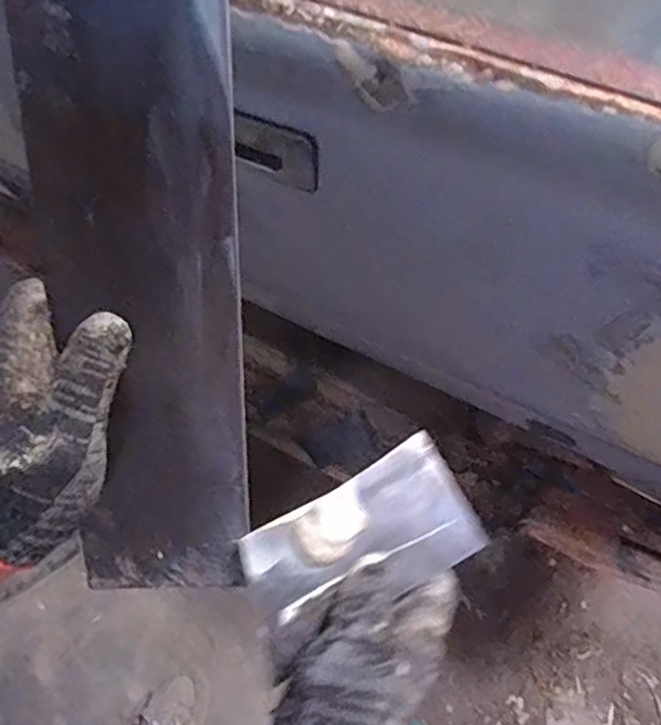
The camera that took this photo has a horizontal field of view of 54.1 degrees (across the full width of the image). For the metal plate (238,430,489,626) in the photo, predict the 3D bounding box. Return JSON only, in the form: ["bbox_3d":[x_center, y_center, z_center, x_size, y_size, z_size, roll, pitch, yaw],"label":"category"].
[{"bbox_3d":[0.019,0.096,0.345,0.120,0.006,0.069,-29,85,-17],"label":"metal plate"}]

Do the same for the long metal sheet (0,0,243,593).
[{"bbox_3d":[-0.086,-0.047,0.292,0.089,0.351,0.008,-1,21,-1],"label":"long metal sheet"}]

